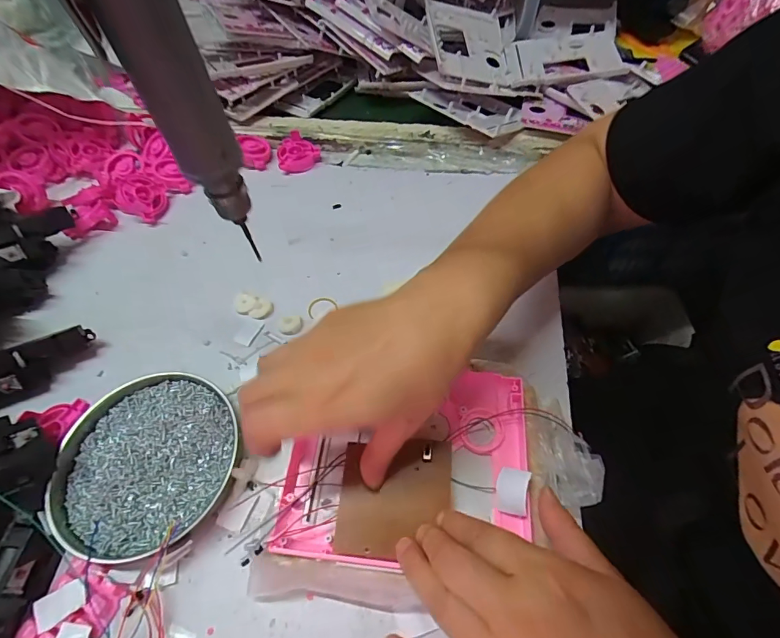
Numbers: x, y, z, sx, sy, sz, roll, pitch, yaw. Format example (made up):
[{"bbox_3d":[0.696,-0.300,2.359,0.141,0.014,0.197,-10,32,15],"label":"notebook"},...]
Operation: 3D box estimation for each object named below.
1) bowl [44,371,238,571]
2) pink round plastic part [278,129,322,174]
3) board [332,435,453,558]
[{"bbox_3d":[-0.186,0.109,0.320,0.126,0.022,0.131,-13,57,-6],"label":"bowl"},{"bbox_3d":[-0.118,-0.217,0.533,0.053,0.027,0.052,-9,57,-4],"label":"pink round plastic part"},{"bbox_3d":[0.003,0.115,0.269,0.073,0.007,0.070,1,63,4],"label":"board"}]

